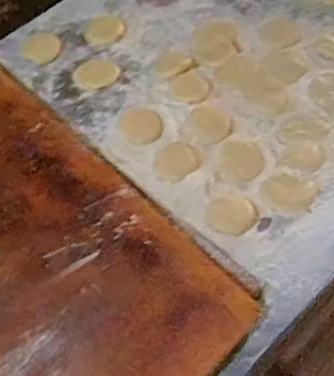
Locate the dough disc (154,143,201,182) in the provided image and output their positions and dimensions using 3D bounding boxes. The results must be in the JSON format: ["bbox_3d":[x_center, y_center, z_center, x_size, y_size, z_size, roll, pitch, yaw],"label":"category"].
[{"bbox_3d":[0.011,-0.035,0.737,0.062,0.004,0.053,-35,60,-17],"label":"dough disc"}]

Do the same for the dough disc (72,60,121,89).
[{"bbox_3d":[-0.108,-0.175,0.852,0.070,0.004,0.052,-10,56,-1],"label":"dough disc"}]

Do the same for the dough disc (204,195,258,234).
[{"bbox_3d":[0.080,0.032,0.695,0.060,0.006,0.053,21,61,18],"label":"dough disc"}]

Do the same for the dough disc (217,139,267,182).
[{"bbox_3d":[0.097,-0.038,0.731,0.060,0.007,0.059,-2,56,4],"label":"dough disc"}]

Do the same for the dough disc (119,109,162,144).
[{"bbox_3d":[-0.036,-0.089,0.783,0.056,0.007,0.069,-15,56,-5],"label":"dough disc"}]

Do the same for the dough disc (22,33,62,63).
[{"bbox_3d":[-0.198,-0.225,0.889,0.063,0.004,0.061,-2,56,4],"label":"dough disc"}]

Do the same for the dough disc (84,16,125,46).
[{"bbox_3d":[-0.100,-0.255,0.905,0.069,0.005,0.069,-2,56,4],"label":"dough disc"}]

